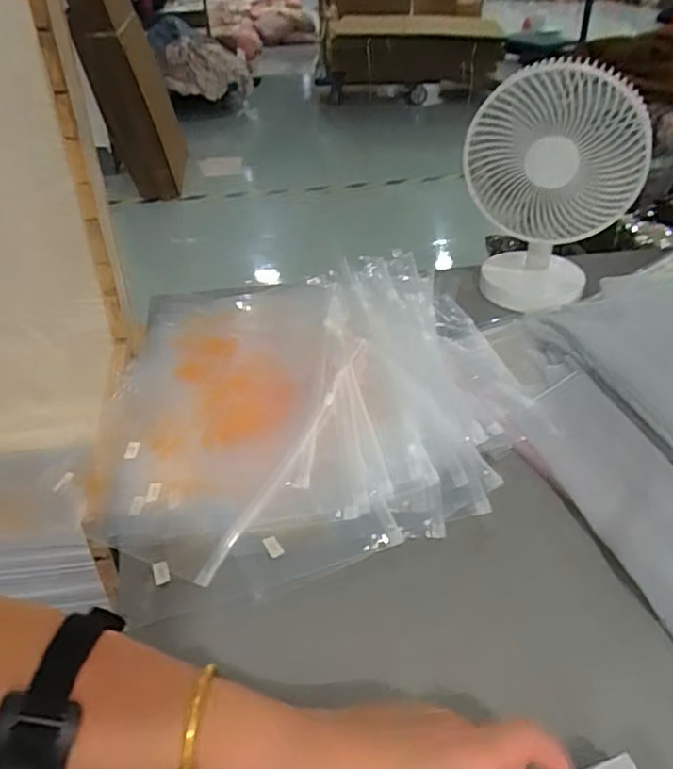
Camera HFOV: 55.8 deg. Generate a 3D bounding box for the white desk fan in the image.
[{"bbox_3d":[0.232,-0.219,0.705,0.169,0.244,0.098,1,37,3],"label":"white desk fan"}]

